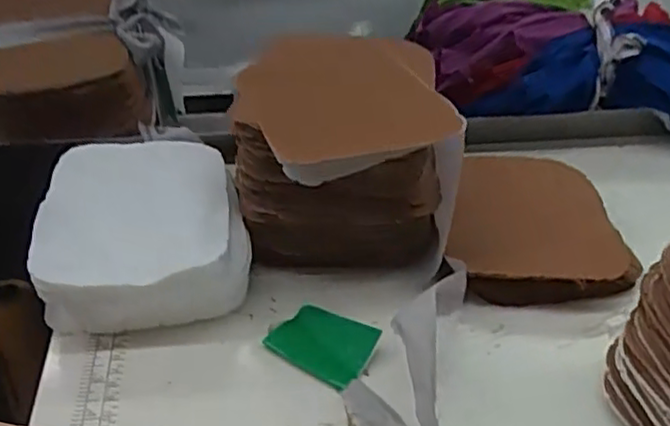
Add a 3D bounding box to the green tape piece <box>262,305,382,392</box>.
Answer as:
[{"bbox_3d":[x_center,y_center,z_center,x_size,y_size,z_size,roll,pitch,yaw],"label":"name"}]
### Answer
[{"bbox_3d":[-0.007,0.072,0.403,0.059,0.009,0.042,23,40,28],"label":"green tape piece"}]

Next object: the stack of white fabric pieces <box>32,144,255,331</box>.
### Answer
[{"bbox_3d":[-0.121,0.010,0.450,0.120,0.051,0.142,-6,35,-10],"label":"stack of white fabric pieces"}]

